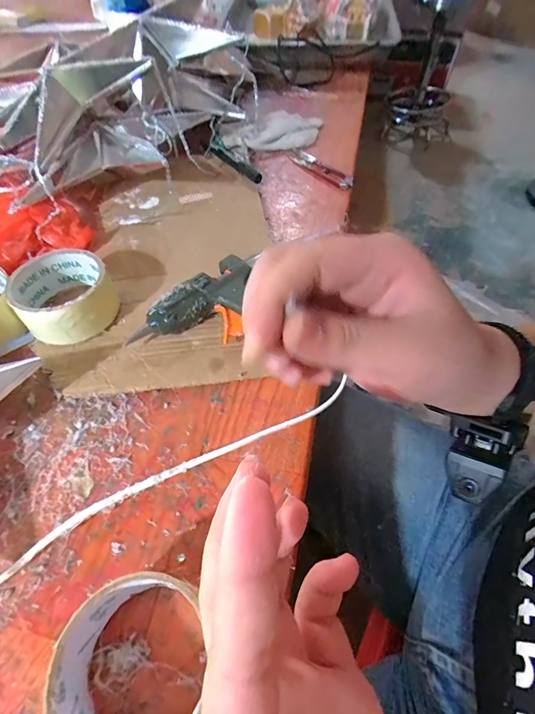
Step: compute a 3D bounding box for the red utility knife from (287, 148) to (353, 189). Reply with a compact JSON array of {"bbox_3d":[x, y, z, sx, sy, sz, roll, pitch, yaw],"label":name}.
[{"bbox_3d":[0.066,-0.253,0.494,0.030,0.006,0.115,-34,61,-20],"label":"red utility knife"}]

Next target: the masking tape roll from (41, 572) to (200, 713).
[{"bbox_3d":[-0.070,0.163,0.198,0.070,0.049,0.078,-7,55,-3],"label":"masking tape roll"}]

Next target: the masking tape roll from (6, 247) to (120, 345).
[{"bbox_3d":[-0.186,-0.058,0.346,0.081,0.046,0.086,-1,55,1],"label":"masking tape roll"}]

